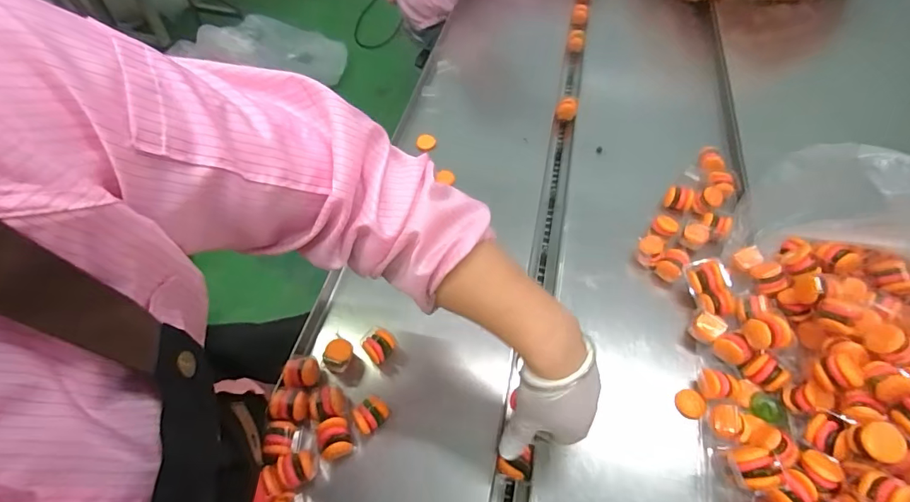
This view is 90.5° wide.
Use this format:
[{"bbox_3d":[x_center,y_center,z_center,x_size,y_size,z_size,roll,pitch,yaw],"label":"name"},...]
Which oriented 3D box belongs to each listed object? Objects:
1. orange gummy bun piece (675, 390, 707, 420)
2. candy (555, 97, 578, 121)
[{"bbox_3d":[0.237,0.155,0.454,0.028,0.009,0.028,-13,54,19],"label":"orange gummy bun piece"},{"bbox_3d":[0.180,-0.228,0.722,0.031,0.026,0.033,13,52,11],"label":"candy"}]

